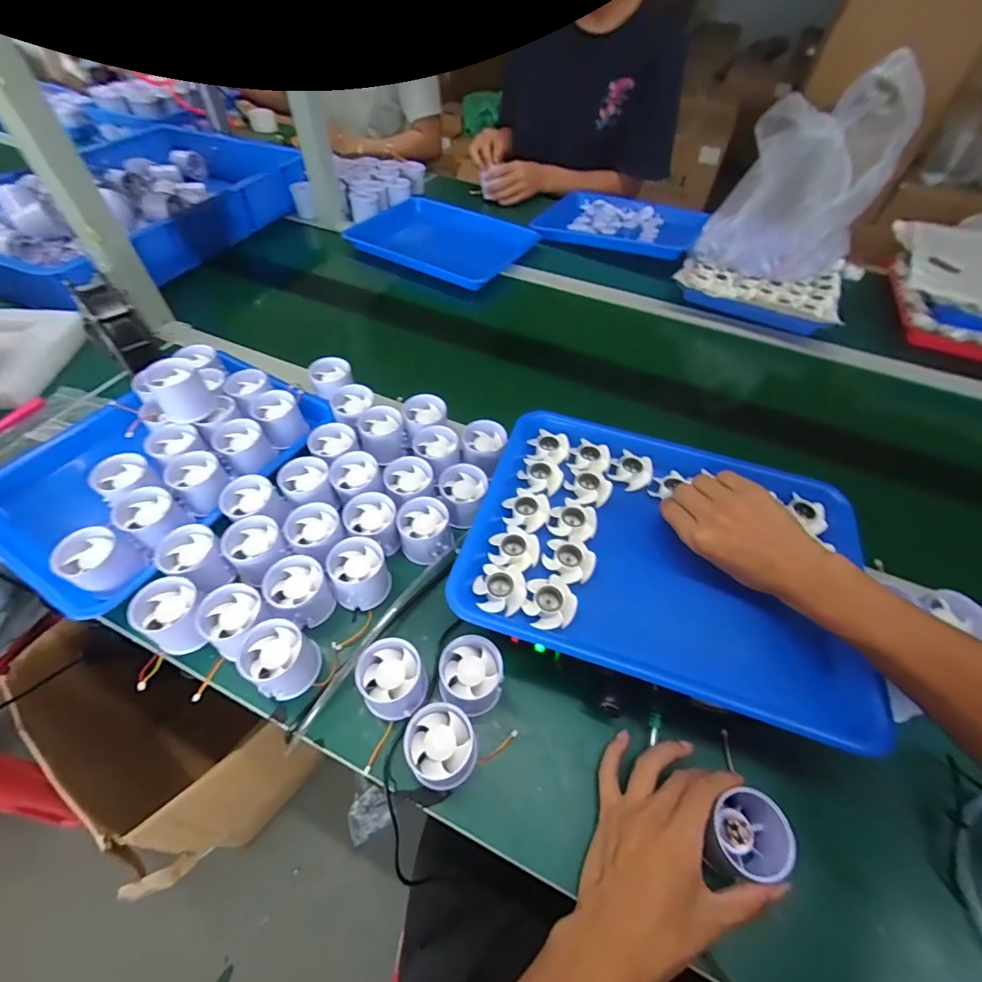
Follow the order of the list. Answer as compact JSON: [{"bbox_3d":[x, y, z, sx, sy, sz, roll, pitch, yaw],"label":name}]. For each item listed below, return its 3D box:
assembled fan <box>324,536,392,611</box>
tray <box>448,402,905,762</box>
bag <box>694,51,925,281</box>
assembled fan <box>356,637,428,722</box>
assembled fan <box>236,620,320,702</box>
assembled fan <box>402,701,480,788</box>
[{"bbox_3d":[-0.129,0.081,0.442,0.053,0.049,0.057,2,53,-2],"label":"assembled fan"},{"bbox_3d":[0.156,0.053,0.424,0.333,0.053,0.263,17,54,10],"label":"tray"},{"bbox_3d":[0.528,-0.538,0.756,0.223,0.266,0.203,27,56,16],"label":"bag"},{"bbox_3d":[-0.084,0.162,0.387,0.052,0.045,0.056,2,53,-2],"label":"assembled fan"},{"bbox_3d":[-0.184,0.147,0.394,0.057,0.046,0.053,2,53,-2],"label":"assembled fan"},{"bbox_3d":[-0.039,0.204,0.360,0.051,0.045,0.055,2,53,-2],"label":"assembled fan"}]

